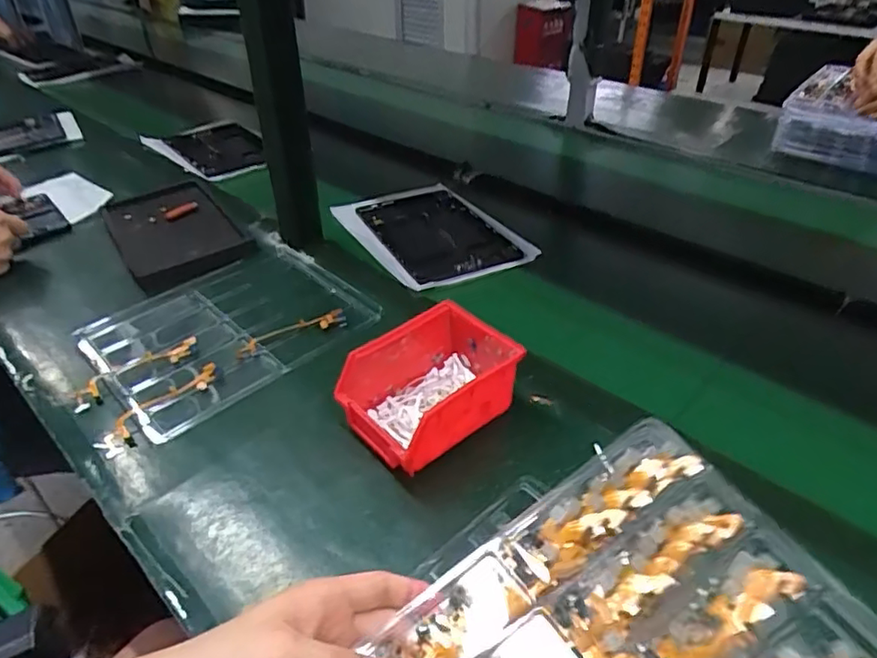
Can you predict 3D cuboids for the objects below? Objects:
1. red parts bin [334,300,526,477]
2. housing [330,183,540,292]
[{"bbox_3d":[-0.009,0.053,0.537,0.142,0.074,0.106,-27,45,-31],"label":"red parts bin"},{"bbox_3d":[-0.017,-0.140,0.853,0.194,0.027,0.290,-20,36,-23],"label":"housing"}]

